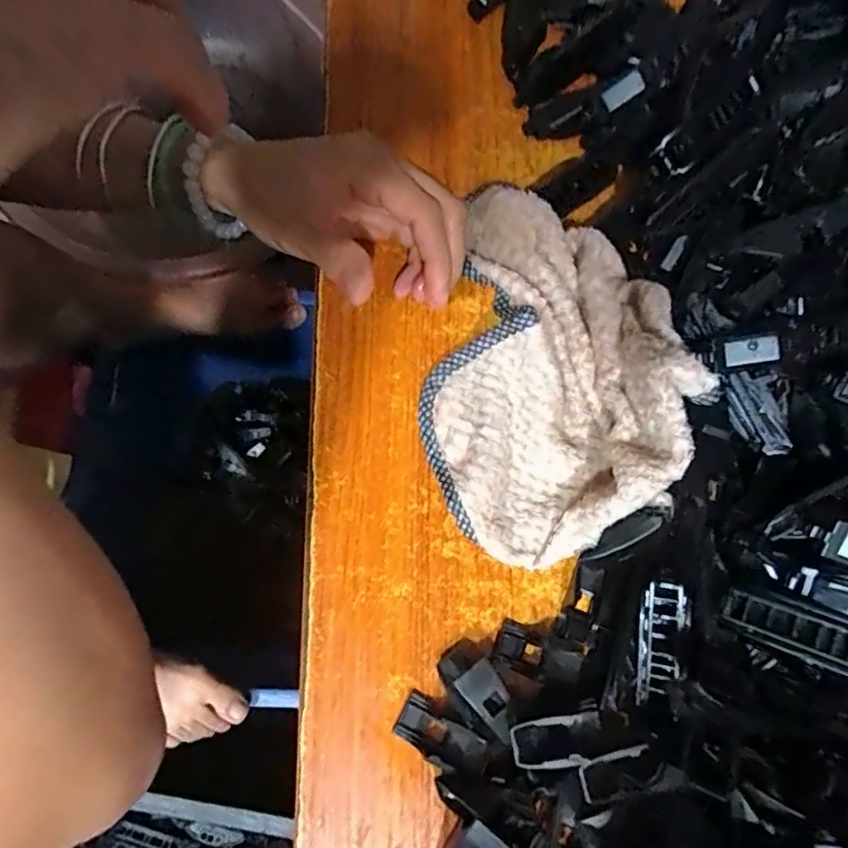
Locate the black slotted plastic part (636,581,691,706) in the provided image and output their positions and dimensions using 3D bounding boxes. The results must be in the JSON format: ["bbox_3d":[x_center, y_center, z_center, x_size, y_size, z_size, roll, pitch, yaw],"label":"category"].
[{"bbox_3d":[0.103,0.095,0.238,0.017,0.010,0.054,8,95,1],"label":"black slotted plastic part"}]

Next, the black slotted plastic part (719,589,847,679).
[{"bbox_3d":[0.155,0.085,0.207,0.073,0.010,0.017,15,75,29],"label":"black slotted plastic part"}]

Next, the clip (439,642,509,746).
[{"bbox_3d":[0.024,0.115,0.235,0.020,0.017,0.042,-34,61,-9],"label":"clip"}]

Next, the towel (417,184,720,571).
[{"bbox_3d":[0.060,-0.028,0.255,0.120,0.048,0.181,16,77,0],"label":"towel"}]

